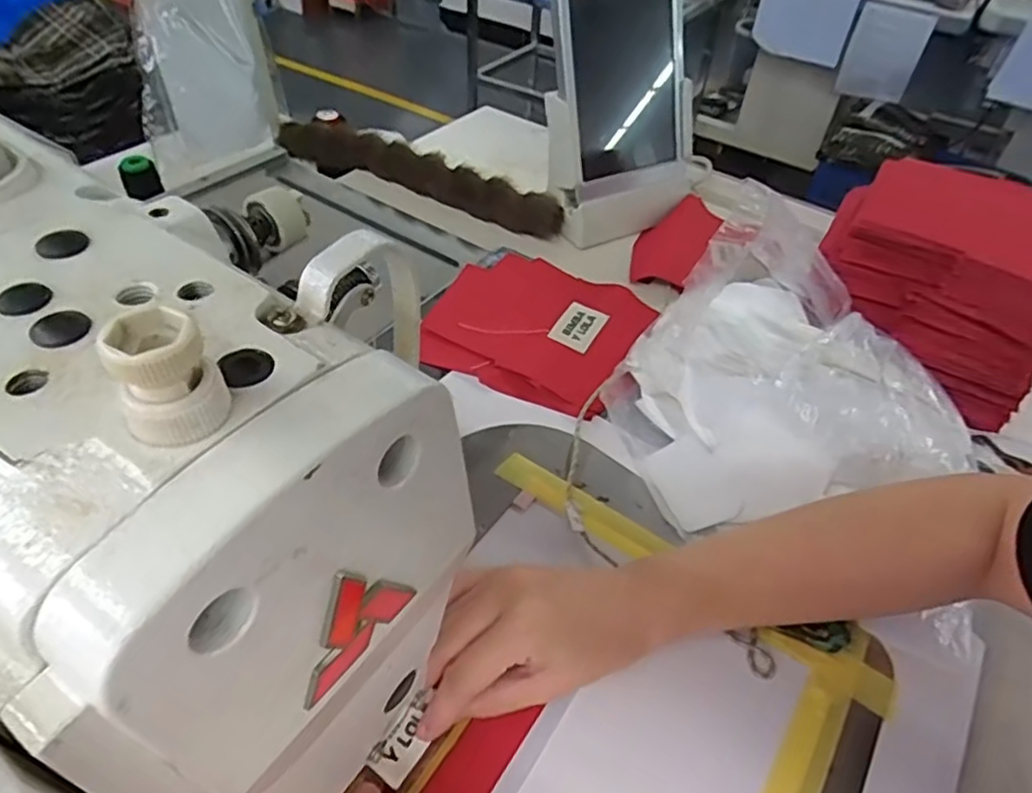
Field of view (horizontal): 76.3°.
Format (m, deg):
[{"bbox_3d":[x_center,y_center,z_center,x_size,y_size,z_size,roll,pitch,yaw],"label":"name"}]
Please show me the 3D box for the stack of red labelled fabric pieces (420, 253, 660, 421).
[{"bbox_3d":[0.012,-0.064,0.566,0.175,0.019,0.167,22,48,17],"label":"stack of red labelled fabric pieces"}]

